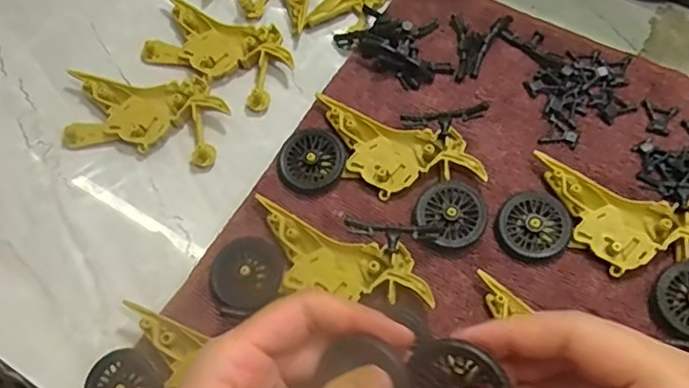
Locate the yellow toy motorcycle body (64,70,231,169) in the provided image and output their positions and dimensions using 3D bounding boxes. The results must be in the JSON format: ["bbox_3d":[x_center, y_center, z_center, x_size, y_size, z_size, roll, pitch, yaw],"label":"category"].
[{"bbox_3d":[-0.124,-0.047,0.355,0.103,0.014,0.049,8,65,7],"label":"yellow toy motorcycle body"}]

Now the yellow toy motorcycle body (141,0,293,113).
[{"bbox_3d":[-0.079,-0.091,0.373,0.092,0.013,0.048,25,69,14],"label":"yellow toy motorcycle body"}]

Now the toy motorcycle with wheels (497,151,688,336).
[{"bbox_3d":[0.142,0.024,0.304,0.114,0.010,0.058,27,69,15],"label":"toy motorcycle with wheels"}]

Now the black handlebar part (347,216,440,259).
[{"bbox_3d":[0.024,0.025,0.306,0.048,0.014,0.016,6,65,6],"label":"black handlebar part"}]

